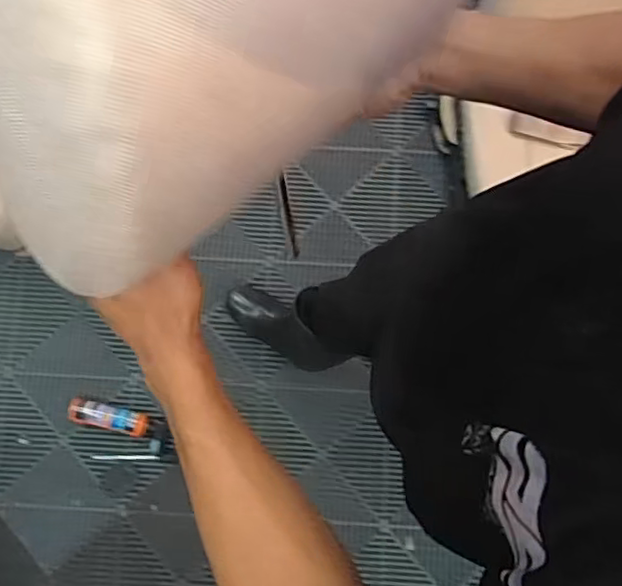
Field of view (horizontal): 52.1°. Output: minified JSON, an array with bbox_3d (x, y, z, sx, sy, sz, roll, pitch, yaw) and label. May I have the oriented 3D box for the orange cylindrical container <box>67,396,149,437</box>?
[{"bbox_3d":[-0.435,0.267,1.375,0.166,0.058,0.052,12,81,3],"label":"orange cylindrical container"}]

